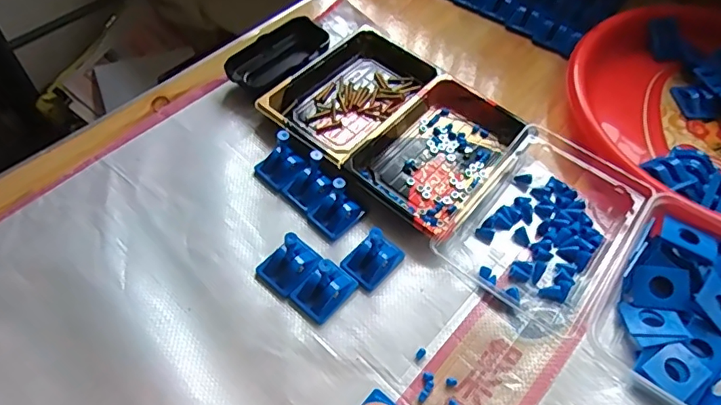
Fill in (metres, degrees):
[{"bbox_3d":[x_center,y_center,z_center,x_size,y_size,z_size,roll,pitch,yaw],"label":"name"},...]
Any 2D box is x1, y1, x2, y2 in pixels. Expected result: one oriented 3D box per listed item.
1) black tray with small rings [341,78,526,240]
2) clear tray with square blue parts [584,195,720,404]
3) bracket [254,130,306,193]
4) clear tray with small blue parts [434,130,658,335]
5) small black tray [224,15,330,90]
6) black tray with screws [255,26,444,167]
[{"bbox_3d":[0.074,-0.047,0.472,0.106,0.025,0.164,35,59,19],"label":"black tray with small rings"},{"bbox_3d":[0.243,0.074,0.389,0.109,0.034,0.147,34,59,19],"label":"clear tray with square blue parts"},{"bbox_3d":[-0.069,-0.039,0.444,0.031,0.042,0.035,40,61,22],"label":"bracket"},{"bbox_3d":[0.158,0.012,0.435,0.116,0.029,0.173,33,59,18],"label":"clear tray with small blue parts"},{"bbox_3d":[-0.079,-0.147,0.530,0.056,0.022,0.110,38,61,21],"label":"small black tray"},{"bbox_3d":[-0.005,-0.108,0.509,0.110,0.023,0.167,36,60,20],"label":"black tray with screws"}]

